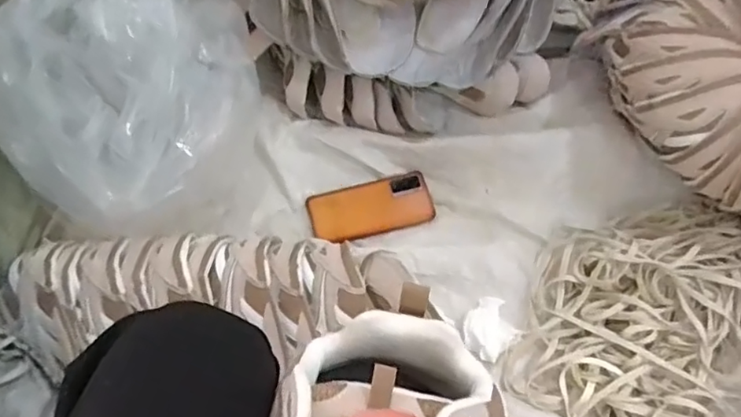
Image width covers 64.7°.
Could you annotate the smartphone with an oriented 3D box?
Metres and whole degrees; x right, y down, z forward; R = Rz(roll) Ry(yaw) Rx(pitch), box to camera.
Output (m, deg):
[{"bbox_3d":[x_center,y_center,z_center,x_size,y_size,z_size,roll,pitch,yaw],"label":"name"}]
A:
[{"bbox_3d":[0.000,-0.002,0.797,0.164,0.008,0.083,-15,59,-5],"label":"smartphone"}]

